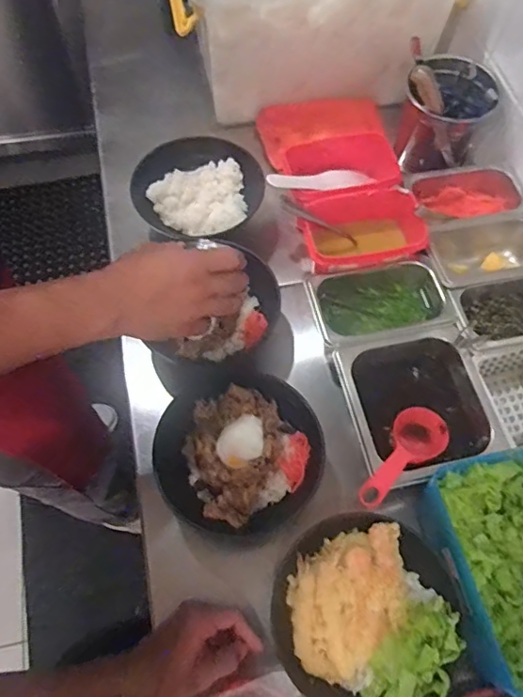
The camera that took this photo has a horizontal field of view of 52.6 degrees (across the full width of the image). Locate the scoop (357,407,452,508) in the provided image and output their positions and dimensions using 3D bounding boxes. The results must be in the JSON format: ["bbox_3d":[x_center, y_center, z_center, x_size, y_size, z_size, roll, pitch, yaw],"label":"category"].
[{"bbox_3d":[0.157,0.122,0.599,0.062,0.050,0.143,42,43,16],"label":"scoop"}]

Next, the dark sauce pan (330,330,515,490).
[{"bbox_3d":[0.186,0.065,0.648,0.171,0.096,0.161,-14,67,-8],"label":"dark sauce pan"}]

